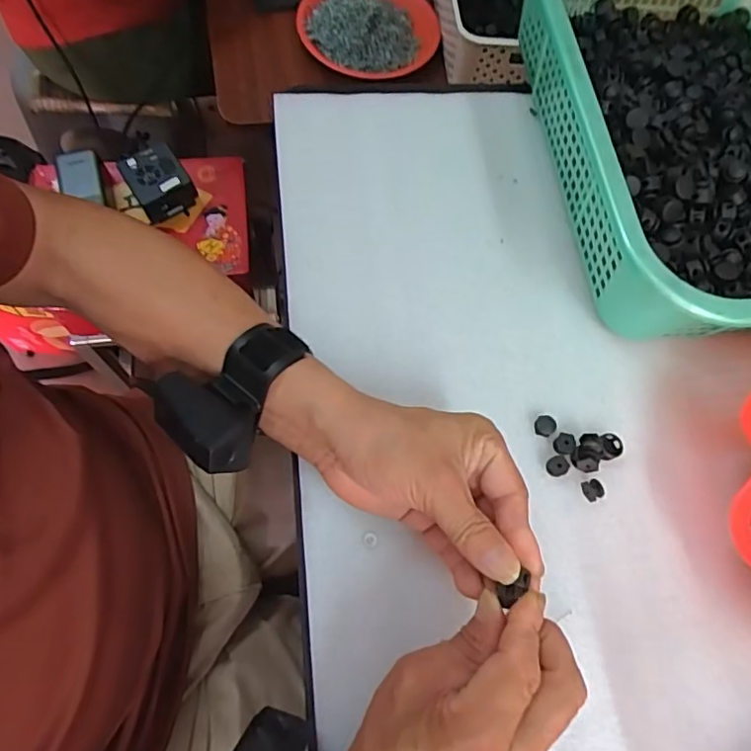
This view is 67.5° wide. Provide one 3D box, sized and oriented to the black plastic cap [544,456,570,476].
[{"bbox_3d":[0.121,0.060,0.373,0.014,0.010,0.013,1,70,-2],"label":"black plastic cap"}]

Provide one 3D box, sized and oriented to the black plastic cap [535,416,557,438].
[{"bbox_3d":[0.114,0.034,0.378,0.013,0.007,0.013,1,70,-2],"label":"black plastic cap"}]

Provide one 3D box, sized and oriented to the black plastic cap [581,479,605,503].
[{"bbox_3d":[0.142,0.075,0.366,0.012,0.008,0.013,1,70,-2],"label":"black plastic cap"}]

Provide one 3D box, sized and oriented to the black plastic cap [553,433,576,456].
[{"bbox_3d":[0.126,0.046,0.375,0.013,0.008,0.014,1,70,-2],"label":"black plastic cap"}]

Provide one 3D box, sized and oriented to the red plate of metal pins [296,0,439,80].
[{"bbox_3d":[-0.009,-0.491,0.767,0.186,0.053,0.176,1,70,-3],"label":"red plate of metal pins"}]

